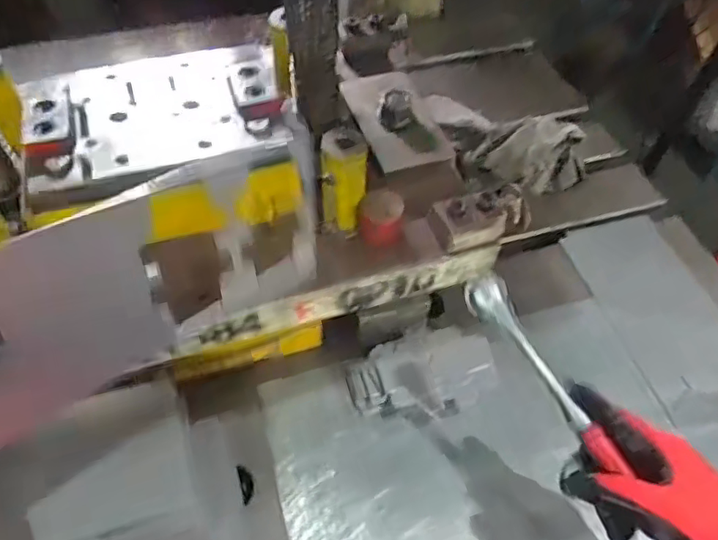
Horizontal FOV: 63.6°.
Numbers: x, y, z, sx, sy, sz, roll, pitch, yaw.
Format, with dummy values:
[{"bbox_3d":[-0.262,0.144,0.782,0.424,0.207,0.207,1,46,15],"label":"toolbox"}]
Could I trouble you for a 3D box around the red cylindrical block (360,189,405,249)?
[{"bbox_3d":[0.021,-0.048,0.543,0.042,0.037,0.040,10,53,6],"label":"red cylindrical block"}]

